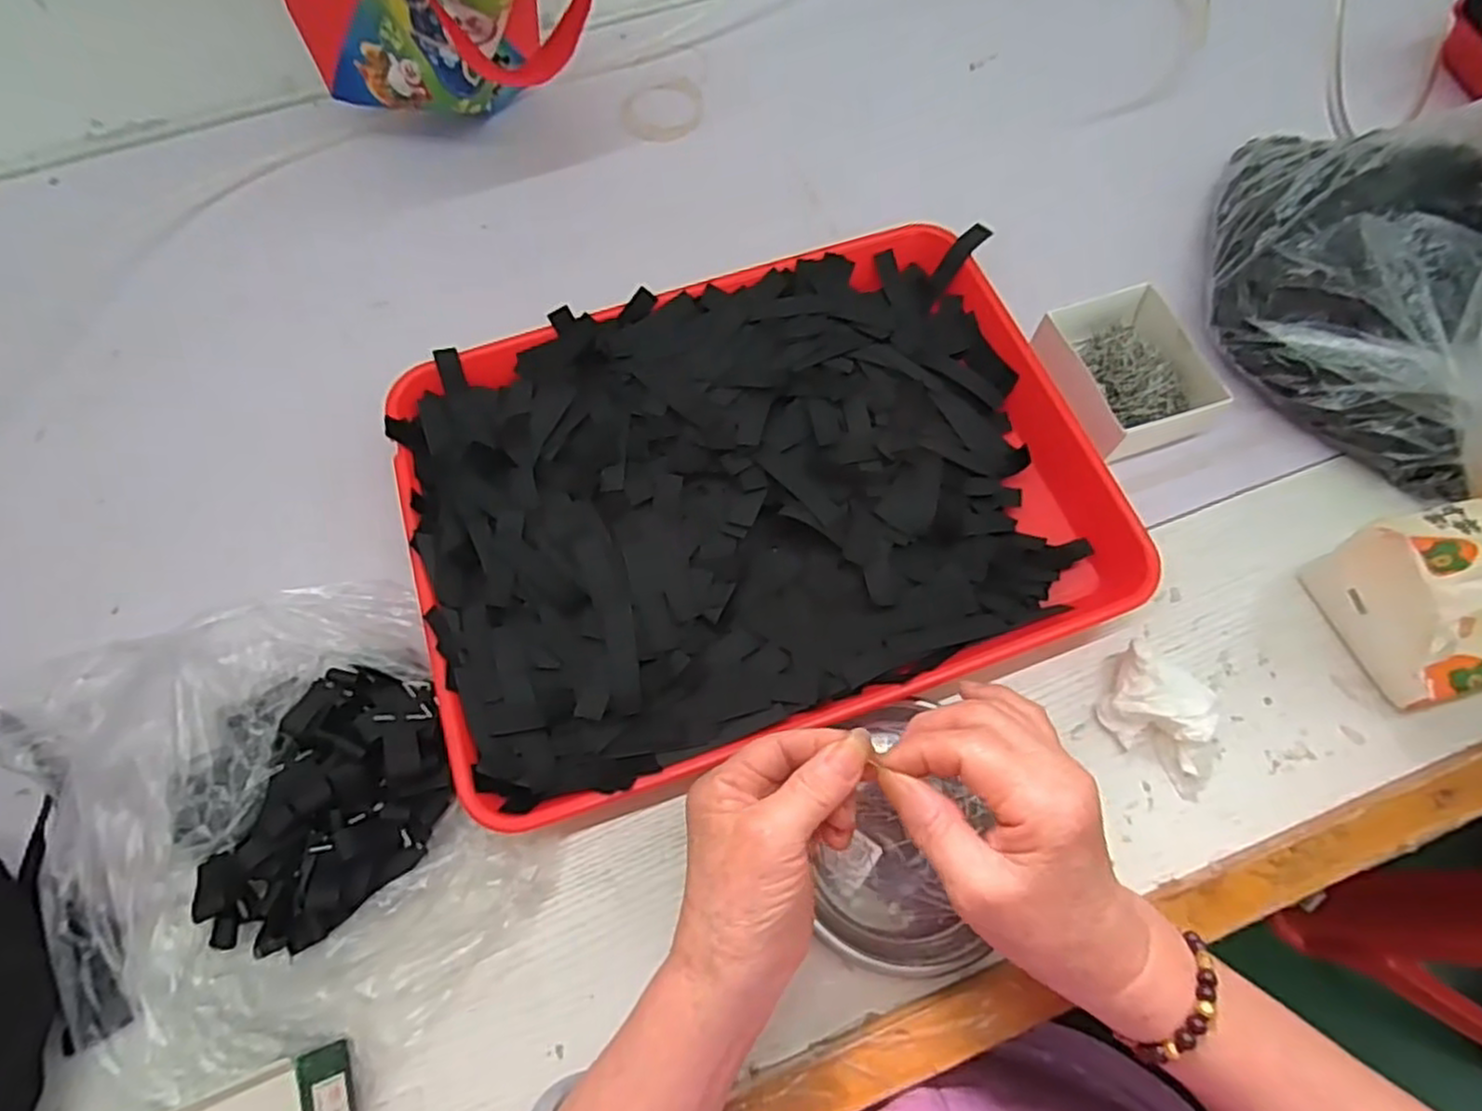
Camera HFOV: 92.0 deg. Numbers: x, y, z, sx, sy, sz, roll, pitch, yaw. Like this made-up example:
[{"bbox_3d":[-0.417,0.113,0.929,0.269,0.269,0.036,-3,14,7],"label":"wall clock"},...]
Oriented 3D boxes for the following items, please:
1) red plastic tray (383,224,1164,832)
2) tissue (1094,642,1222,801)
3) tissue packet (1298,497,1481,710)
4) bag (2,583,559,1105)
[{"bbox_3d":[0.007,-0.039,0.443,0.393,0.049,0.298,-17,66,-6],"label":"red plastic tray"},{"bbox_3d":[0.233,0.088,0.392,0.069,0.026,0.051,40,74,15],"label":"tissue"},{"bbox_3d":[0.410,0.014,0.388,0.134,0.086,0.097,-13,68,-5],"label":"tissue packet"},{"bbox_3d":[-0.246,0.126,0.367,0.219,0.061,0.246,-26,70,-9],"label":"bag"}]

